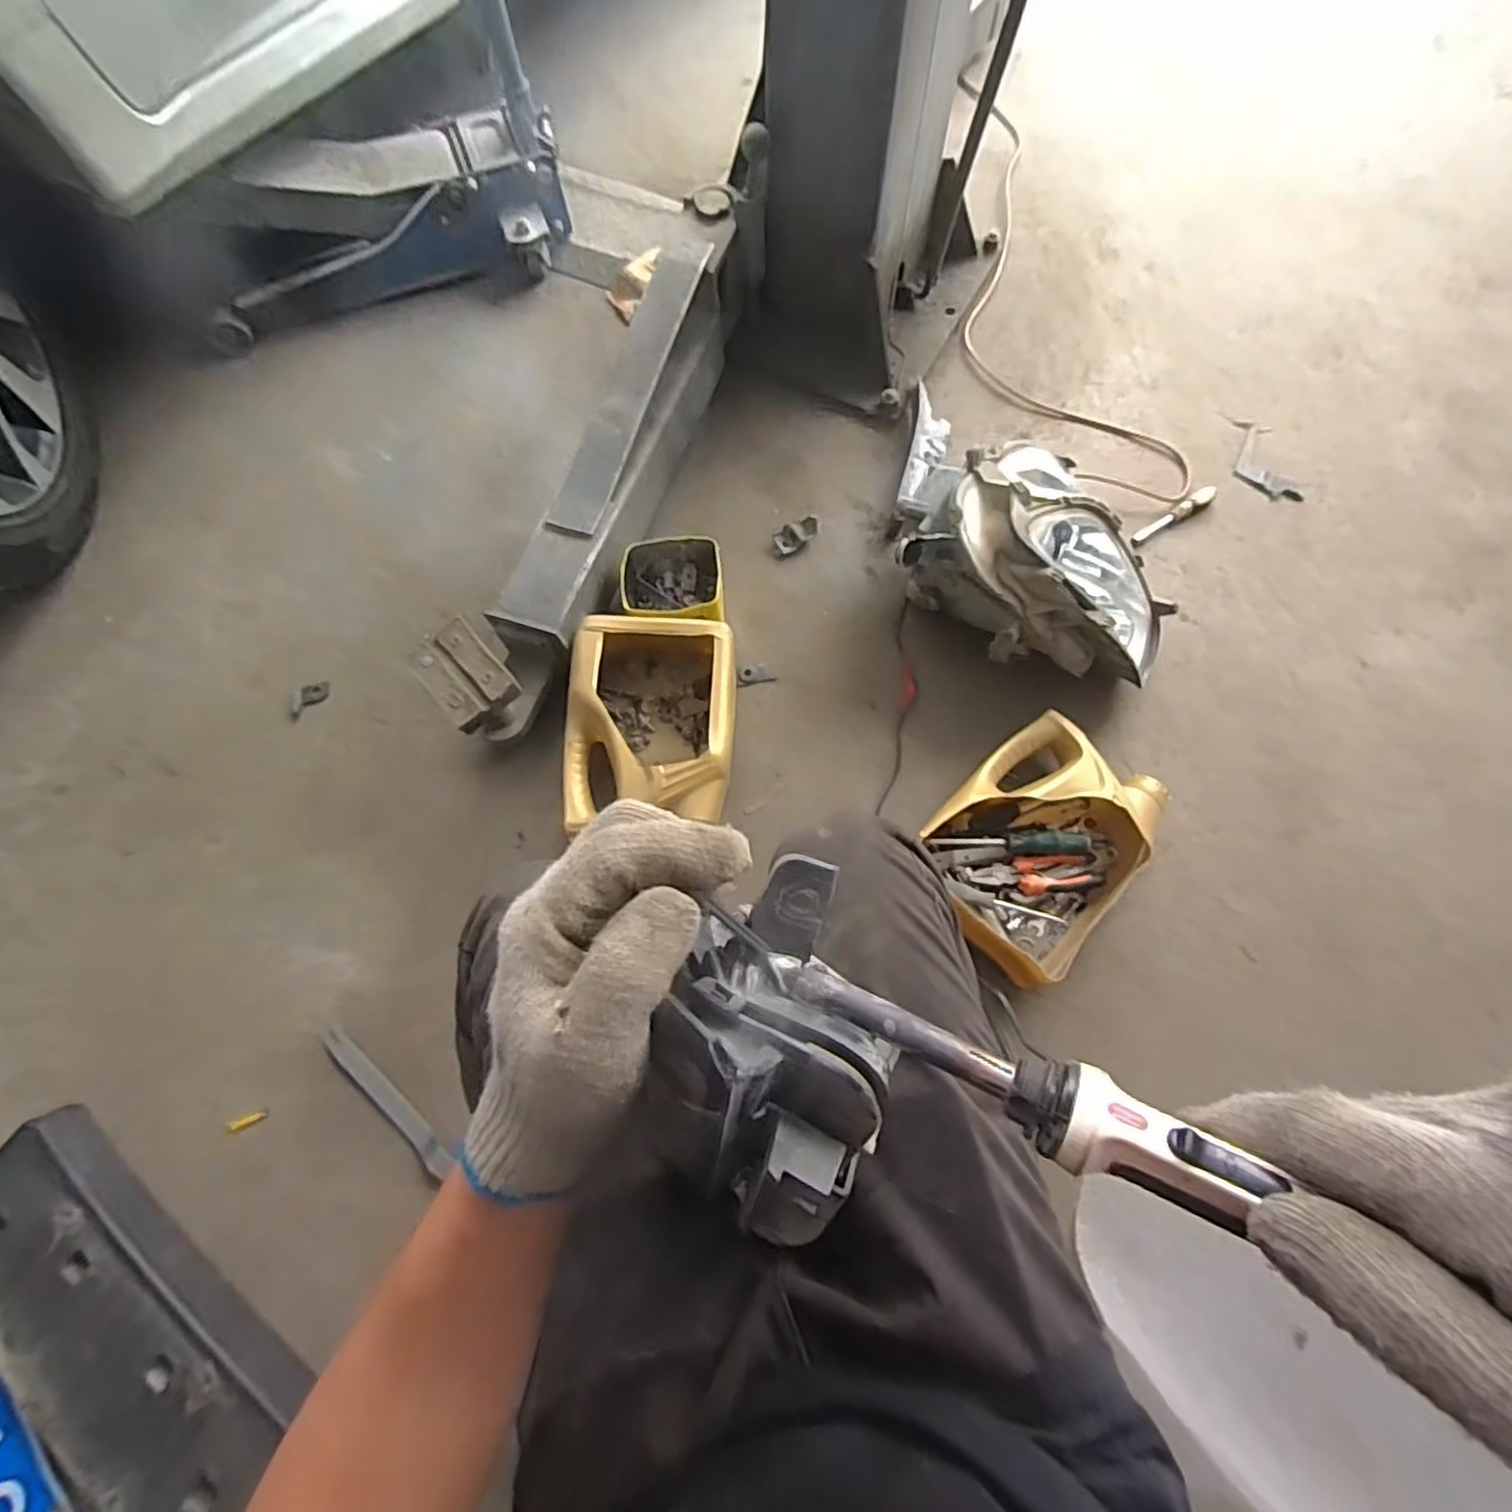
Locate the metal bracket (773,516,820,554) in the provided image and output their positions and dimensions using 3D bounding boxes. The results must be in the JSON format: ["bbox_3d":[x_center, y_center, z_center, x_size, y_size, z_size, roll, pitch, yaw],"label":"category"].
[{"bbox_3d":[0.063,-0.330,1.014,0.069,0.027,0.038,-20,70,-6],"label":"metal bracket"}]

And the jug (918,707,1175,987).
[{"bbox_3d":[0.332,0.103,0.806,0.209,0.091,0.290,41,76,15],"label":"jug"}]

